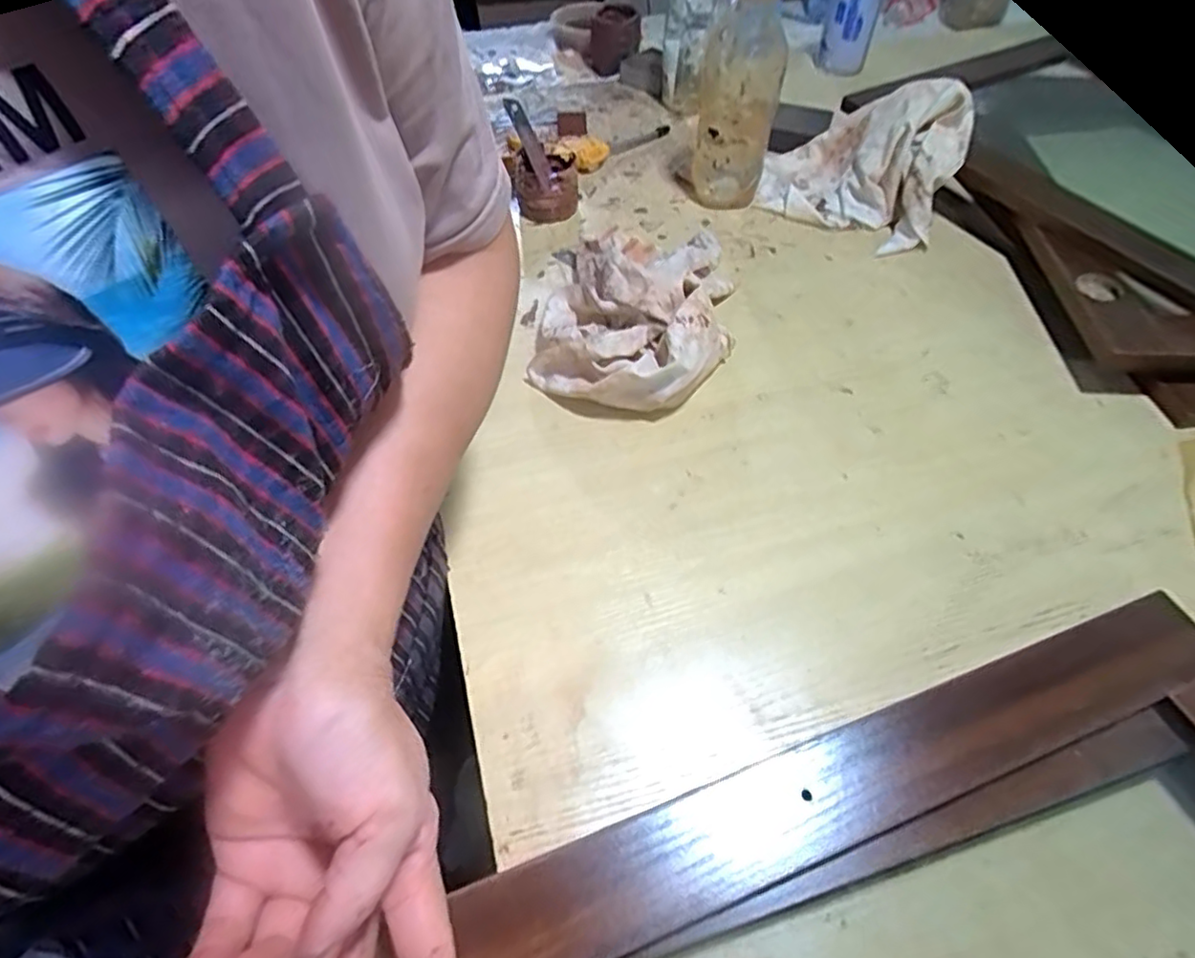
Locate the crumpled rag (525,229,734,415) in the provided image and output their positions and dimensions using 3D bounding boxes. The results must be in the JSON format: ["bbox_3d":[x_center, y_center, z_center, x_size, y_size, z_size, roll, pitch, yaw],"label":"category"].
[{"bbox_3d":[0.032,-0.151,0.531,0.148,0.064,0.227,5,53,5],"label":"crumpled rag"}]

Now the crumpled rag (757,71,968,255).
[{"bbox_3d":[0.247,-0.309,0.609,0.173,0.100,0.140,23,56,17],"label":"crumpled rag"}]

